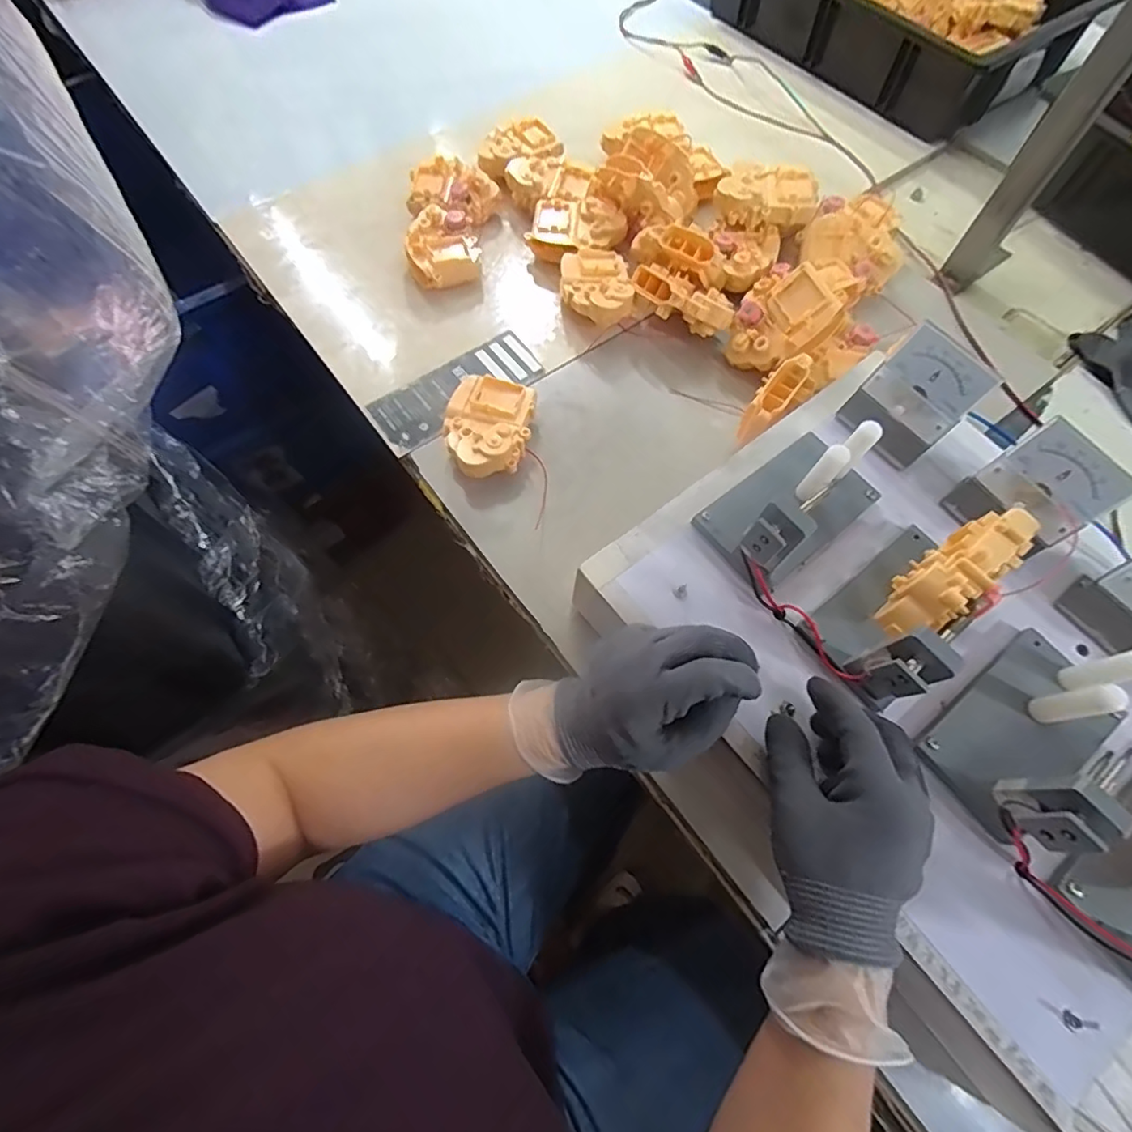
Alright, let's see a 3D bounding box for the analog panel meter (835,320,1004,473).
[{"bbox_3d":[0.241,-0.116,0.392,0.040,0.074,0.065,-36,71,-16],"label":"analog panel meter"}]

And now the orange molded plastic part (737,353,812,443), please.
[{"bbox_3d":[0.168,-0.136,0.455,0.027,0.021,0.082,37,85,17],"label":"orange molded plastic part"}]

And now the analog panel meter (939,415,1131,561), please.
[{"bbox_3d":[0.302,-0.046,0.364,0.045,0.069,0.067,-28,69,-13],"label":"analog panel meter"}]

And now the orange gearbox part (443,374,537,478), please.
[{"bbox_3d":[-0.067,-0.119,0.494,0.071,0.043,0.096,7,66,2],"label":"orange gearbox part"}]

